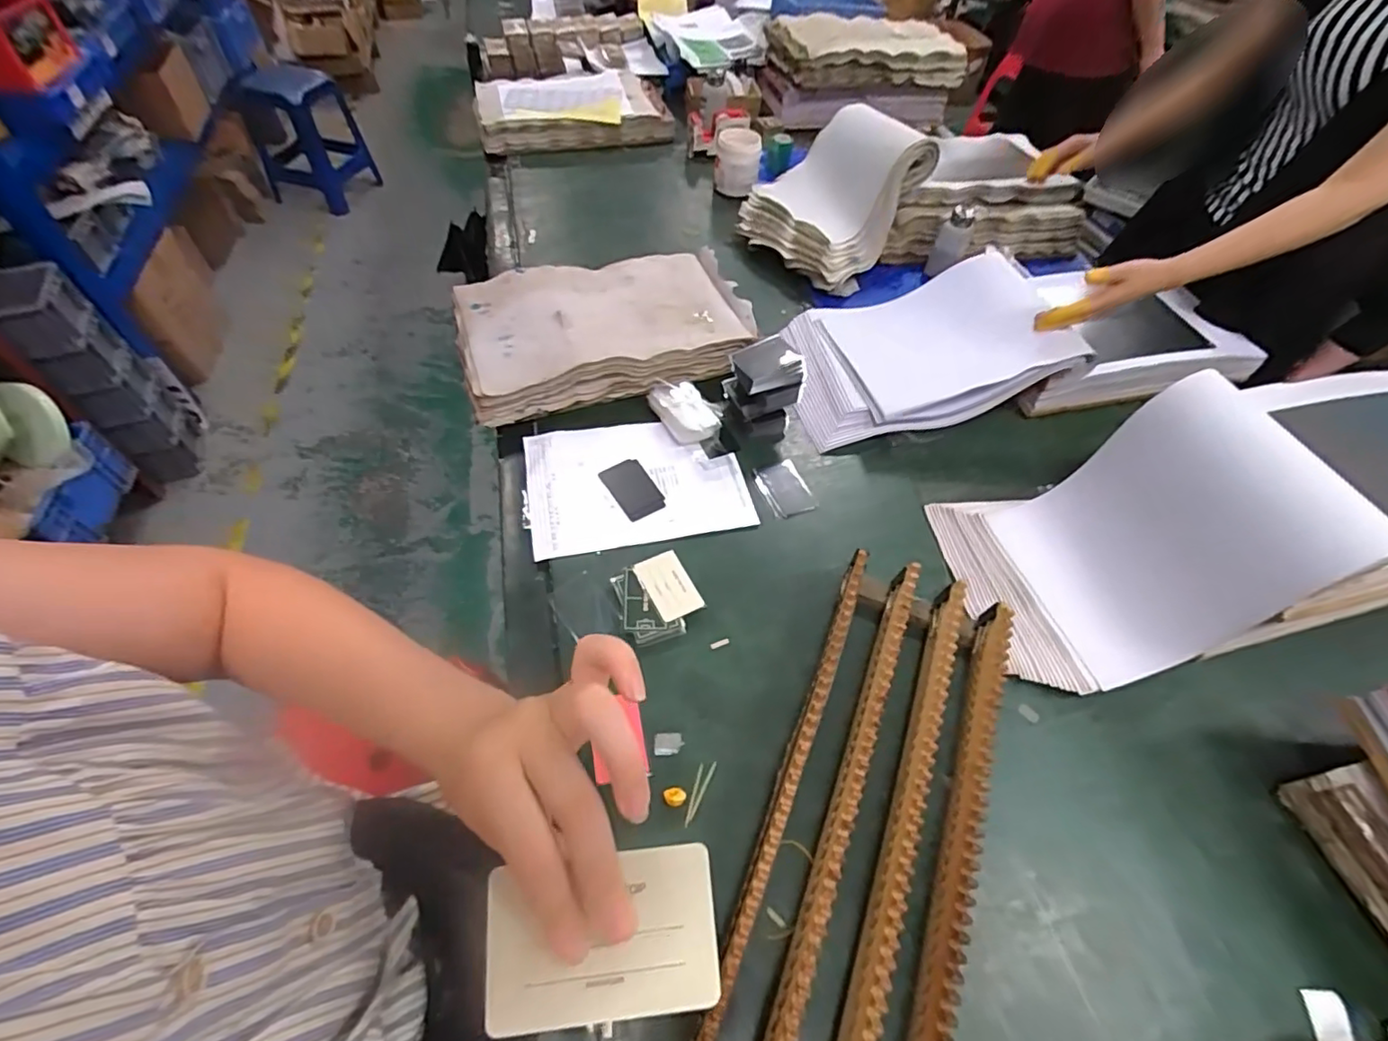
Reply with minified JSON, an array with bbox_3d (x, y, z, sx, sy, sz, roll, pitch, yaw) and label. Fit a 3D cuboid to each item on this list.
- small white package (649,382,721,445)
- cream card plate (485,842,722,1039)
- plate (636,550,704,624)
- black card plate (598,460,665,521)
[{"bbox_3d":[-0.018,-0.167,0.879,0.074,0.030,0.114,-20,59,-18],"label":"small white package"},{"bbox_3d":[-0.035,0.157,0.222,0.084,0.004,0.054,-5,71,-4],"label":"cream card plate"},{"bbox_3d":[-0.030,0.079,0.714,0.059,0.005,0.083,-21,65,-25],"label":"plate"},{"bbox_3d":[-0.087,-0.044,0.836,0.059,0.008,0.098,-26,61,-21],"label":"black card plate"}]

